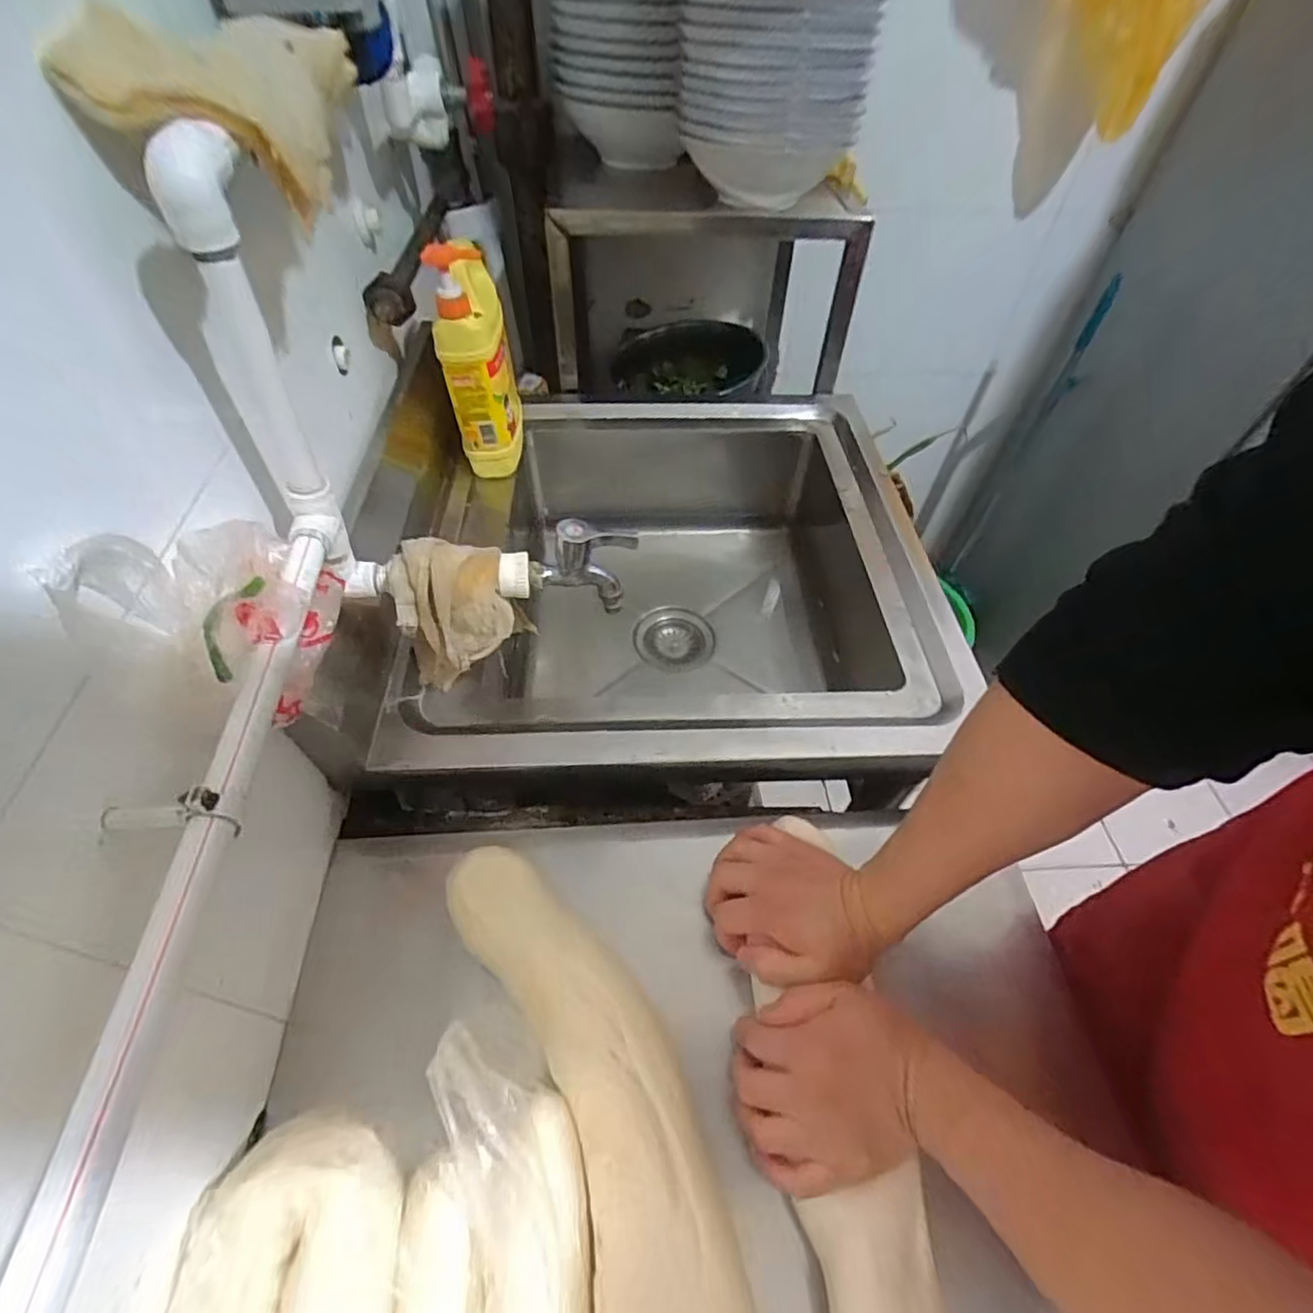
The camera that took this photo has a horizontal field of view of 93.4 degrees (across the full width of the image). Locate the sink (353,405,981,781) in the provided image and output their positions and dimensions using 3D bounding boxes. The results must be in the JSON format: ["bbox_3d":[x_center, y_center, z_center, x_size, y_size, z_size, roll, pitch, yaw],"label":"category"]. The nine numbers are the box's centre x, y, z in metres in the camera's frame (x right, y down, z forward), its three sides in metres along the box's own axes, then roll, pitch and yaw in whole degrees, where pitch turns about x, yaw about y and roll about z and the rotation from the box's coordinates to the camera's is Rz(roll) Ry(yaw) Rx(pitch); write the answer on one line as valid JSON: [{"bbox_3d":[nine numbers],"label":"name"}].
[{"bbox_3d":[0.028,-0.075,0.773,0.539,0.223,0.582,-1,53,-2],"label":"sink"}]

